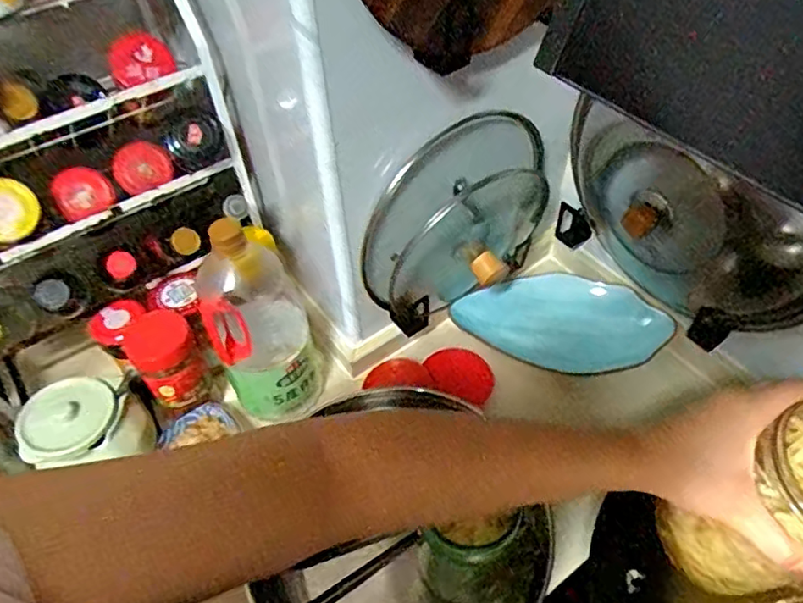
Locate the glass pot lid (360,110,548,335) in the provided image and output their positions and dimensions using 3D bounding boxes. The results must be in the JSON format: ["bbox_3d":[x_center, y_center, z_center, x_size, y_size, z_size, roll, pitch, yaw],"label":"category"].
[{"bbox_3d":[0.070,-0.076,0.728,0.235,0.251,0.075,-26,53,-19],"label":"glass pot lid"}]

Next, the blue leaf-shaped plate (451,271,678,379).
[{"bbox_3d":[0.217,0.028,0.816,0.275,0.027,0.129,15,87,9],"label":"blue leaf-shaped plate"}]

